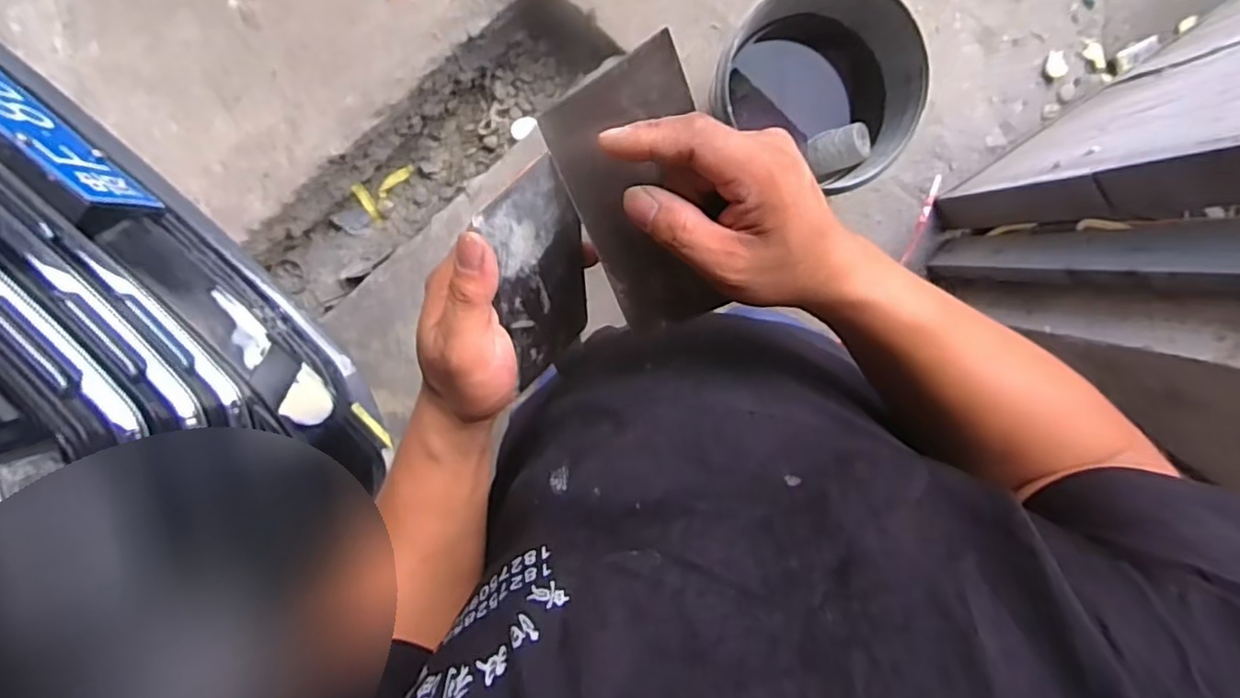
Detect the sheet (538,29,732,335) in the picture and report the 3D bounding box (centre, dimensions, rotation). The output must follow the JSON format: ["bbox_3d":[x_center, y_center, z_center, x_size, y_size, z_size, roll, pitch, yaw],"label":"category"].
[{"bbox_3d":[0.014,-0.075,0.326,0.071,0.005,0.132,-21,113,6],"label":"sheet"}]

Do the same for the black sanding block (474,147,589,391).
[{"bbox_3d":[-0.042,-0.039,0.352,0.005,0.125,0.067,25,53,24],"label":"black sanding block"}]

